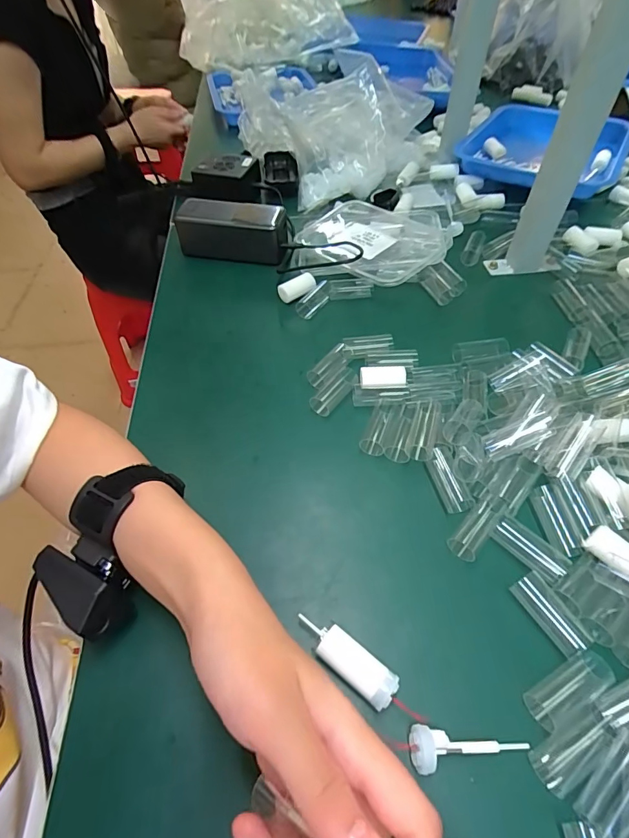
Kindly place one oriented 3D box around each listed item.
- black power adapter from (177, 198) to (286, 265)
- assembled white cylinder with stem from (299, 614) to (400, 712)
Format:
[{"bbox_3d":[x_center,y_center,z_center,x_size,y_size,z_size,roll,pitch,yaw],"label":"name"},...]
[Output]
[{"bbox_3d":[-0.101,-0.235,0.523,0.133,0.050,0.051,9,53,7],"label":"black power adapter"},{"bbox_3d":[0.018,0.143,0.253,0.064,0.024,0.021,33,59,23],"label":"assembled white cylinder with stem"}]

